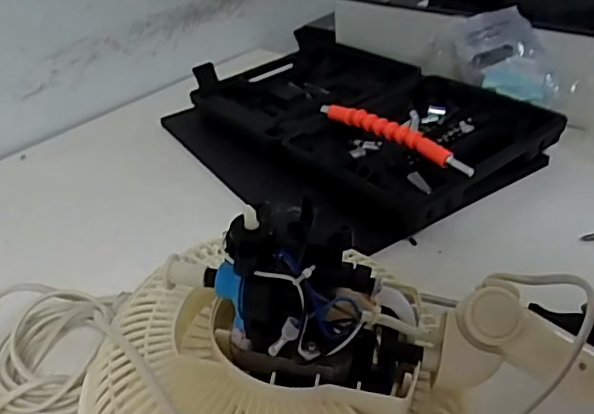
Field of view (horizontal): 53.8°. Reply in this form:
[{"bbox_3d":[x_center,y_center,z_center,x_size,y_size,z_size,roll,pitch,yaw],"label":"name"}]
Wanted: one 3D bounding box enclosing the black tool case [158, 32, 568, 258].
[{"bbox_3d":[0.049,-0.089,0.600,0.255,0.050,0.355,-29,40,-30],"label":"black tool case"}]

